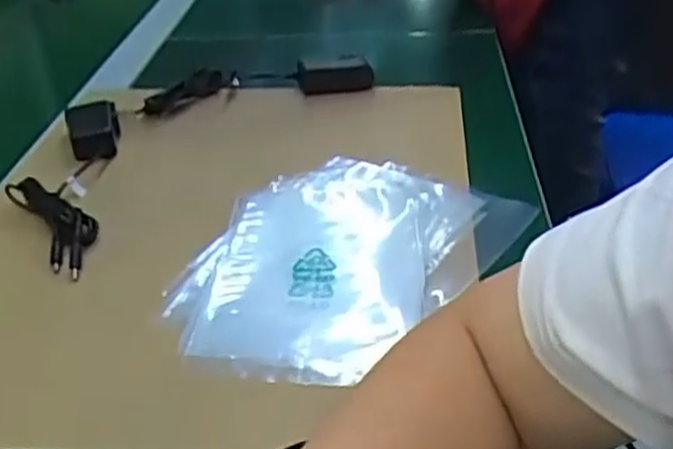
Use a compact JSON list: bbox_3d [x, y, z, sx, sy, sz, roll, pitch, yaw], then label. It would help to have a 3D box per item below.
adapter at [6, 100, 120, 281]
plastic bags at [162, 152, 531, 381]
[{"bbox_3d":[-0.230,-0.037,0.674,0.074,0.033,0.258,-6,32,-5],"label":"adapter"},{"bbox_3d":[0.002,0.021,0.572,0.186,0.015,0.257,20,39,31],"label":"plastic bags"}]

